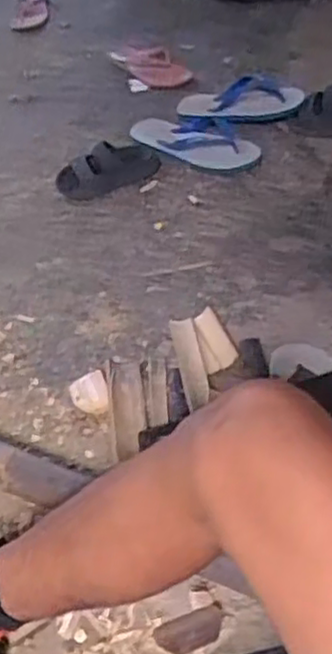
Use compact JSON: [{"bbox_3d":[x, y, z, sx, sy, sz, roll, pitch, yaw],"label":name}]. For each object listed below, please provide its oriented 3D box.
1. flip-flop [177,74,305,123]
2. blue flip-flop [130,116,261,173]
[{"bbox_3d":[0.142,-0.437,1.380,0.248,0.046,0.115,5,46,24],"label":"flip-flop"},{"bbox_3d":[0.056,-0.337,1.338,0.250,0.049,0.127,20,53,16],"label":"blue flip-flop"}]

